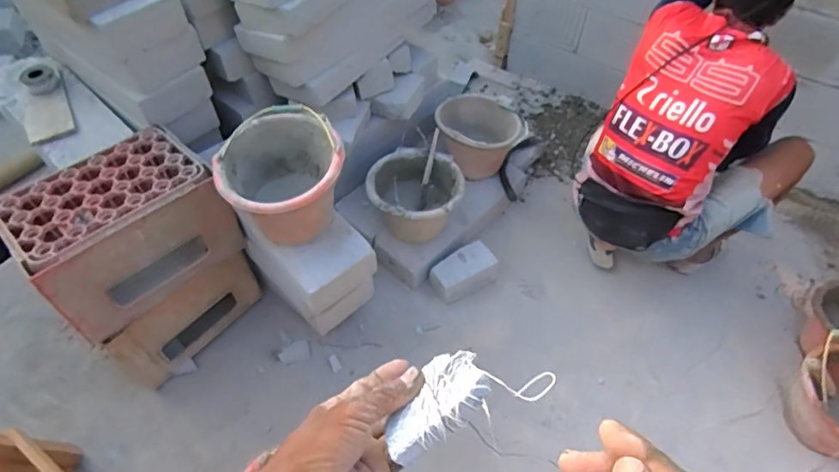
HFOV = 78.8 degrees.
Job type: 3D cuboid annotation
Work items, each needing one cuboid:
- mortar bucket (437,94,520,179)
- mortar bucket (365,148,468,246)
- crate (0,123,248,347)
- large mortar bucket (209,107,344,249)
[{"bbox_3d":[0.204,-0.337,1.819,0.304,0.200,0.245,10,53,7],"label":"mortar bucket"},{"bbox_3d":[-0.015,-0.102,1.658,0.277,0.237,0.286,1,52,-1],"label":"mortar bucket"},{"bbox_3d":[-0.736,-0.021,1.300,0.432,0.291,0.289,-37,62,-26],"label":"crate"},{"bbox_3d":[-0.336,-0.134,1.271,0.289,0.214,0.315,1,52,-1],"label":"large mortar bucket"}]

